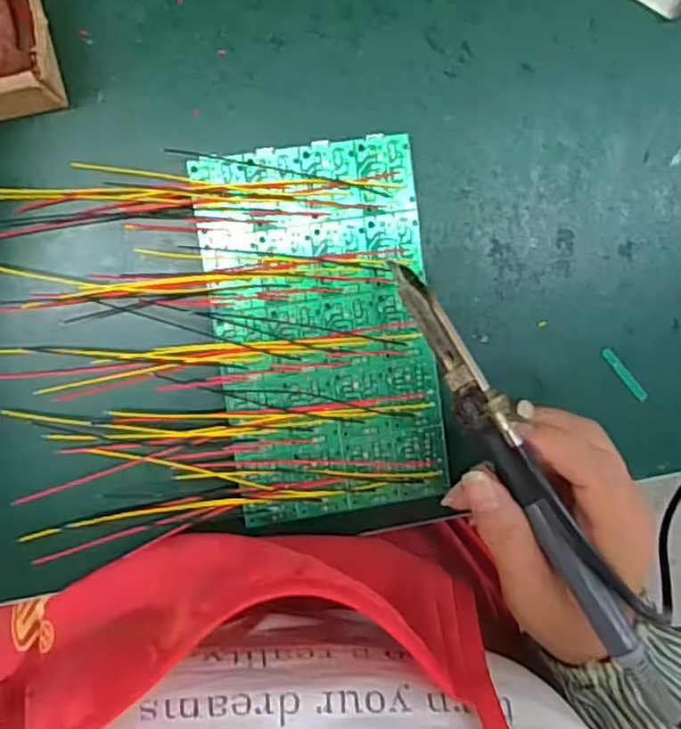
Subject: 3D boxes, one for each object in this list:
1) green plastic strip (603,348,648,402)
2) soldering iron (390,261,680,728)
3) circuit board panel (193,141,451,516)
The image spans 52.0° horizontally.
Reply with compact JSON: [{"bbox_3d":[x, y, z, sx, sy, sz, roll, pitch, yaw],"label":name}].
[{"bbox_3d":[0.151,0.006,0.368,0.006,0.004,0.035,-43,99,0],"label":"green plastic strip"},{"bbox_3d":[0.067,0.032,0.285,0.015,0.024,0.172,-30,79,-2],"label":"soldering iron"},{"bbox_3d":[-0.007,-0.015,0.338,0.102,0.015,0.173,-9,98,-5],"label":"circuit board panel"}]

